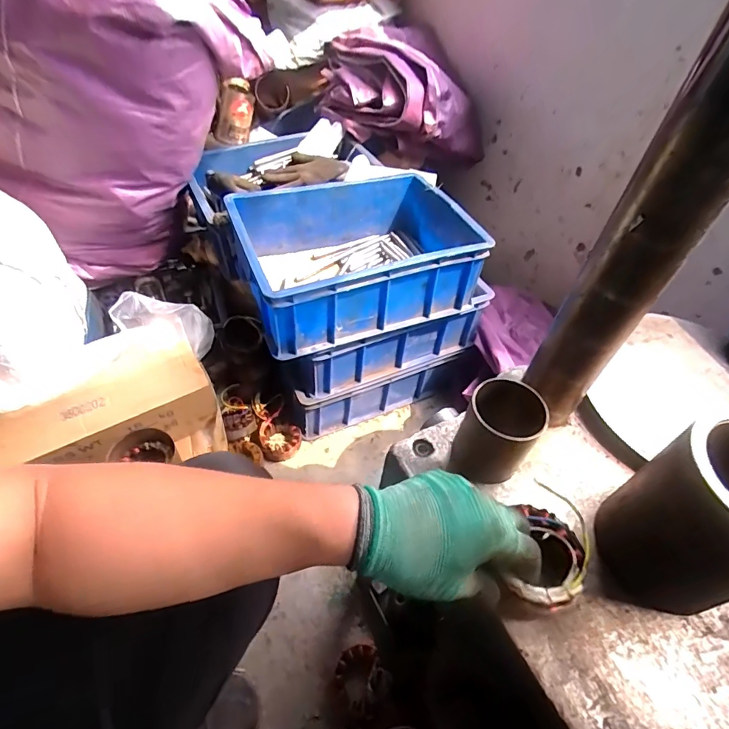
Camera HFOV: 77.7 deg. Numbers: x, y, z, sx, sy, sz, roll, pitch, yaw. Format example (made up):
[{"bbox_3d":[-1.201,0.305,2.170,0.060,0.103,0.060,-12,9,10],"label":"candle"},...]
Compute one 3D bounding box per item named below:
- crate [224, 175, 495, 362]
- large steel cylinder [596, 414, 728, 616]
[{"bbox_3d":[-0.019,-0.203,0.831,0.404,0.145,0.289,-16,53,-19],"label":"crate"},{"bbox_3d":[0.279,0.128,0.365,0.104,0.154,0.100,-7,51,-12],"label":"large steel cylinder"}]

